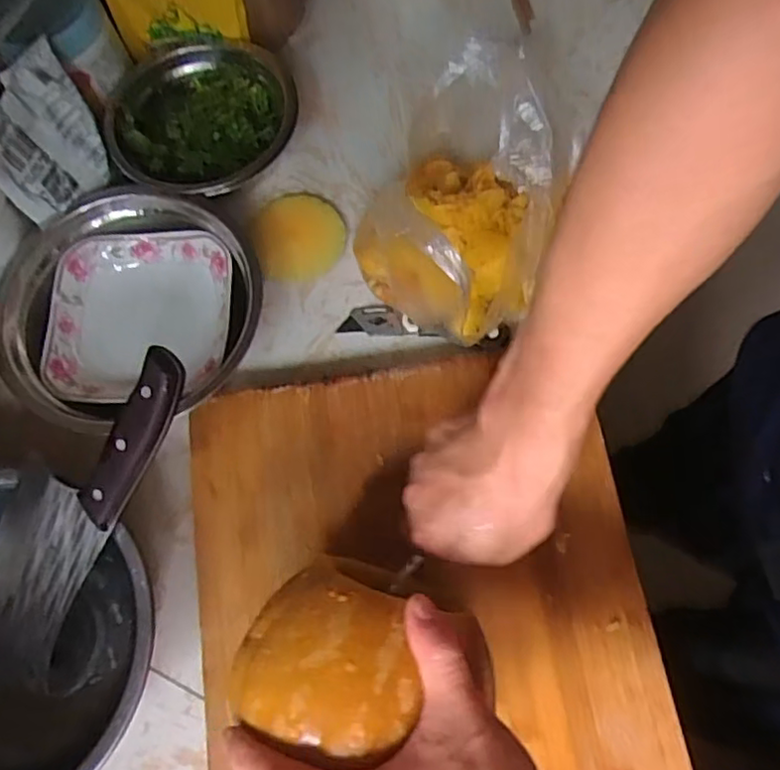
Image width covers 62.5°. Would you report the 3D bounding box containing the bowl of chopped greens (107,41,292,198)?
[{"bbox_3d":[-0.161,-0.236,0.596,0.162,0.066,0.182,26,74,11],"label":"bowl of chopped greens"}]

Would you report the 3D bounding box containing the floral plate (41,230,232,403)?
[{"bbox_3d":[-0.206,-0.055,0.544,0.146,0.047,0.145,-1,71,2],"label":"floral plate"}]

